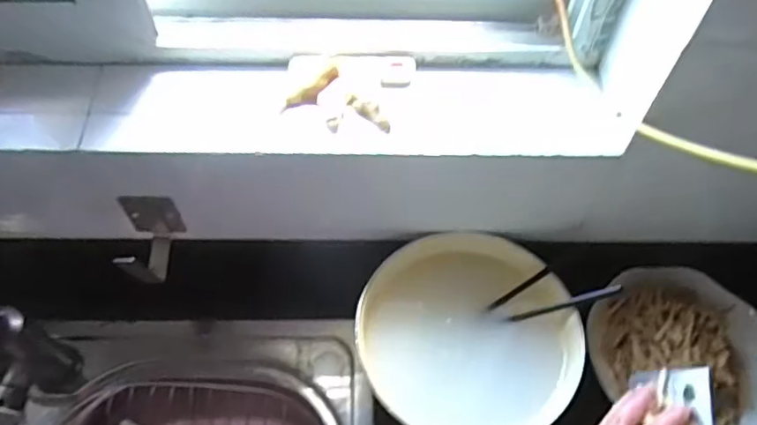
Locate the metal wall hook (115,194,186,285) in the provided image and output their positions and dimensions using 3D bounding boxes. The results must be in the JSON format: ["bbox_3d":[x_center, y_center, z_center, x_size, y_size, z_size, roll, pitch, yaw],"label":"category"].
[{"bbox_3d":[-0.220,0.025,0.562,0.049,0.064,0.060,9,57,5],"label":"metal wall hook"}]

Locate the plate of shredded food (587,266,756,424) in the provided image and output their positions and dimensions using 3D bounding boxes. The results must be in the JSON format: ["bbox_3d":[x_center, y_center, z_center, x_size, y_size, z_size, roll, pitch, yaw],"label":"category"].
[{"bbox_3d":[0.312,0.134,0.585,0.179,0.061,0.155,24,60,14],"label":"plate of shredded food"}]

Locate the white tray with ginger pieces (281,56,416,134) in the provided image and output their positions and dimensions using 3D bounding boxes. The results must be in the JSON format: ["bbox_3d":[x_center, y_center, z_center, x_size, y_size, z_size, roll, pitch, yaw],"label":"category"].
[{"bbox_3d":[-0.026,-0.105,0.504,0.107,0.025,0.075,3,57,1],"label":"white tray with ginger pieces"}]

